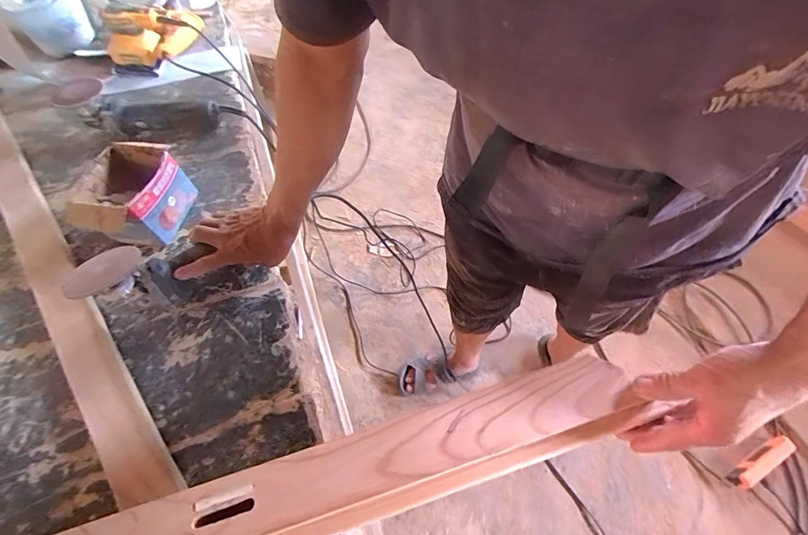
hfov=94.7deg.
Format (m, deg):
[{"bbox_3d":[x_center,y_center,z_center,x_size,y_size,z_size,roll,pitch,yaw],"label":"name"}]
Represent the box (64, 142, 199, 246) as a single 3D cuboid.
[{"bbox_3d":[-0.431,-0.116,0.607,0.113,0.099,0.169,5,58,6],"label":"box"}]

